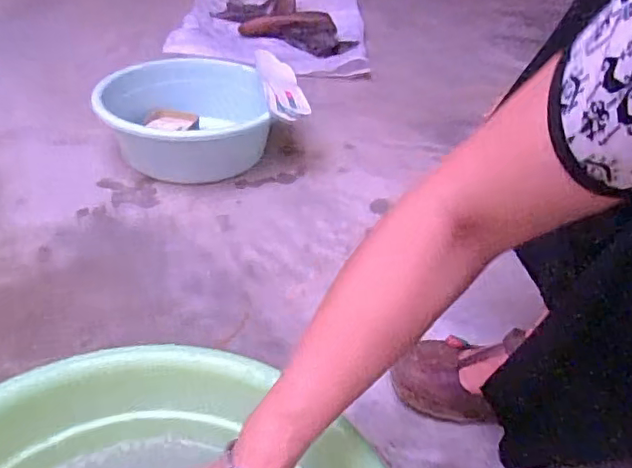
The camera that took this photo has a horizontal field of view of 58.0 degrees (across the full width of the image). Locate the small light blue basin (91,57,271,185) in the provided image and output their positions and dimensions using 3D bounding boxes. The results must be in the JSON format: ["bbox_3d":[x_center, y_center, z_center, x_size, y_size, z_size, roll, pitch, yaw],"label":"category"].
[{"bbox_3d":[-0.233,-0.210,1.030,0.285,0.117,0.343,-1,38,-10],"label":"small light blue basin"}]

